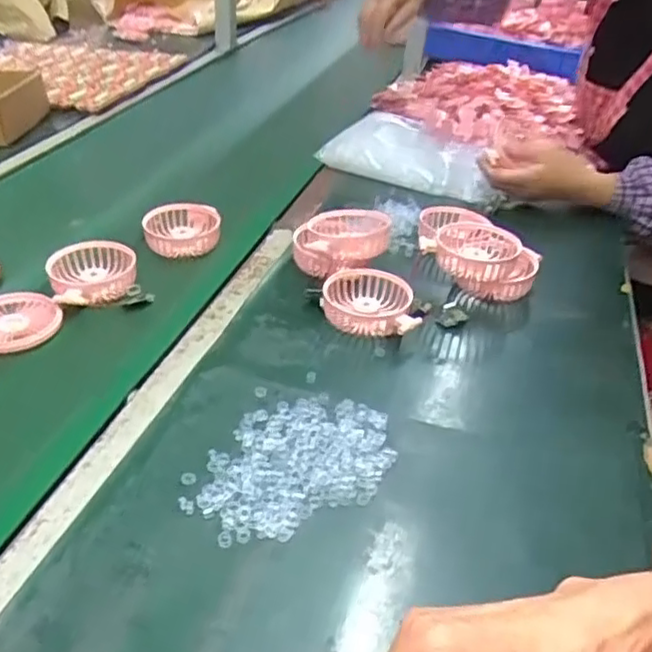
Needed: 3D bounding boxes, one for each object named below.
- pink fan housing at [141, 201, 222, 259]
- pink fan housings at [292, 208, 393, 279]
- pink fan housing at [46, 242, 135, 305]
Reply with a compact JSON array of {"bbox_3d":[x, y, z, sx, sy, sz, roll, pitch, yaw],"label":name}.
[{"bbox_3d":[-0.171,-0.112,0.804,0.095,0.036,0.084,-5,37,-14],"label":"pink fan housing"},{"bbox_3d":[0.015,-0.092,0.751,0.095,0.070,0.107,-11,36,-19],"label":"pink fan housings"},{"bbox_3d":[-0.248,-0.055,0.712,0.088,0.033,0.101,-8,36,-27],"label":"pink fan housing"}]

